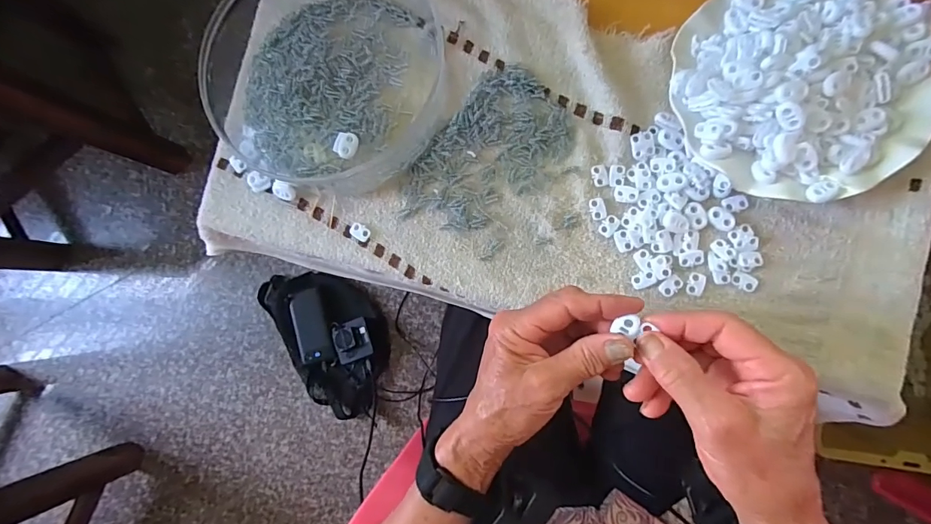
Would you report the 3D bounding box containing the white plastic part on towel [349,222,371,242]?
[{"bbox_3d":[-0.095,-0.027,0.387,0.019,0.004,0.013,30,91,7],"label":"white plastic part on towel"}]

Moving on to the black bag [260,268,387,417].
[{"bbox_3d":[-0.276,0.145,0.885,0.208,0.055,0.334,-35,82,5],"label":"black bag"}]

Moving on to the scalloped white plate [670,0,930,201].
[{"bbox_3d":[0.257,-0.140,0.328,0.177,0.034,0.181,0,87,7],"label":"scalloped white plate"}]

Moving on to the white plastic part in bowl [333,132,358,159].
[{"bbox_3d":[-0.104,-0.102,0.377,0.017,0.007,0.021,24,90,7],"label":"white plastic part in bowl"}]

